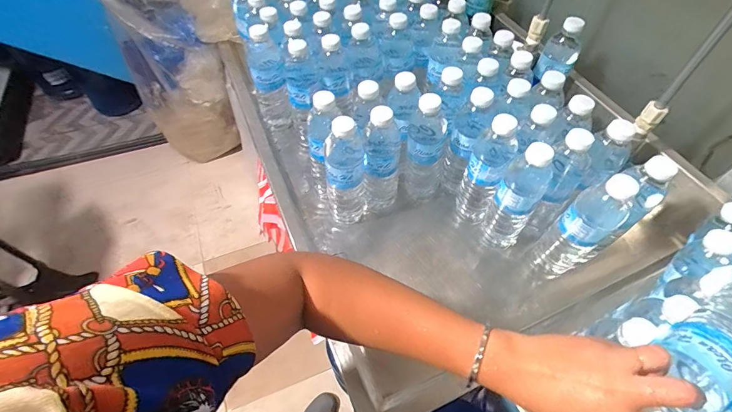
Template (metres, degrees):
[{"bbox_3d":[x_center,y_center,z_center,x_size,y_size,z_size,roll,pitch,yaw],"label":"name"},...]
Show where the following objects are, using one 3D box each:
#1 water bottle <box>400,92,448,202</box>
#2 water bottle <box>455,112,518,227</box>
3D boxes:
[{"bbox_3d":[0.097,-0.094,0.600,0.062,0.197,0.057,13,55,8],"label":"water bottle"},{"bbox_3d":[0.180,-0.039,0.569,0.056,0.211,0.064,20,57,13],"label":"water bottle"}]

